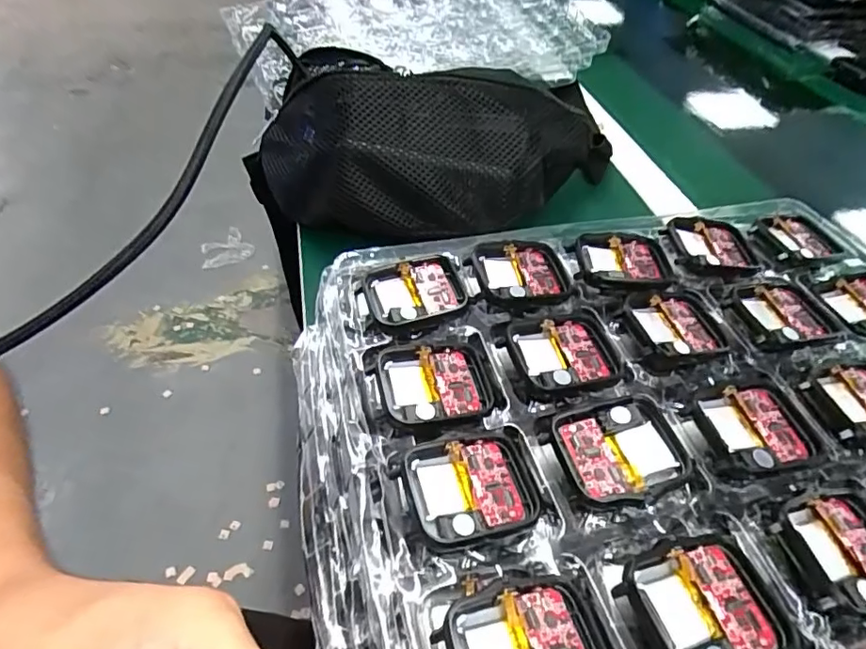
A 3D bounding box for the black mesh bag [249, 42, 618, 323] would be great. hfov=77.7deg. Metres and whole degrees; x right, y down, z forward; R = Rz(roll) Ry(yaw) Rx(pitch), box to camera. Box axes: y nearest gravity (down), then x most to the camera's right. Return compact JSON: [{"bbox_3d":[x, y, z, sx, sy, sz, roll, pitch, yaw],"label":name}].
[{"bbox_3d":[0.005,-0.147,0.425,0.306,0.093,0.146,-9,47,-11],"label":"black mesh bag"}]

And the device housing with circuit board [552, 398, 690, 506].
[{"bbox_3d":[0.069,0.045,0.194,0.043,0.005,0.038,-7,48,-10],"label":"device housing with circuit board"}]

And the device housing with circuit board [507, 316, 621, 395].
[{"bbox_3d":[0.056,0.013,0.226,0.044,0.007,0.038,-5,47,-9],"label":"device housing with circuit board"}]

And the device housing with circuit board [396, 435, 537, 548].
[{"bbox_3d":[0.014,0.057,0.186,0.046,0.008,0.037,-7,48,-10],"label":"device housing with circuit board"}]

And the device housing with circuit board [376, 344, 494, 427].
[{"bbox_3d":[0.001,0.024,0.216,0.045,0.009,0.038,-5,47,-9],"label":"device housing with circuit board"}]

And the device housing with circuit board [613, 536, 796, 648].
[{"bbox_3d":[0.082,0.084,0.160,0.046,0.006,0.038,-10,48,-13],"label":"device housing with circuit board"}]

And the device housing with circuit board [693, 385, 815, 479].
[{"bbox_3d":[0.122,0.040,0.205,0.043,0.005,0.036,-4,47,-8],"label":"device housing with circuit board"}]

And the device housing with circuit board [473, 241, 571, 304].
[{"bbox_3d":[0.044,-0.026,0.258,0.044,0.008,0.039,-3,47,-7],"label":"device housing with circuit board"}]

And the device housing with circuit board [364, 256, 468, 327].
[{"bbox_3d":[-0.007,-0.015,0.245,0.043,0.009,0.036,-14,49,-16],"label":"device housing with circuit board"}]

